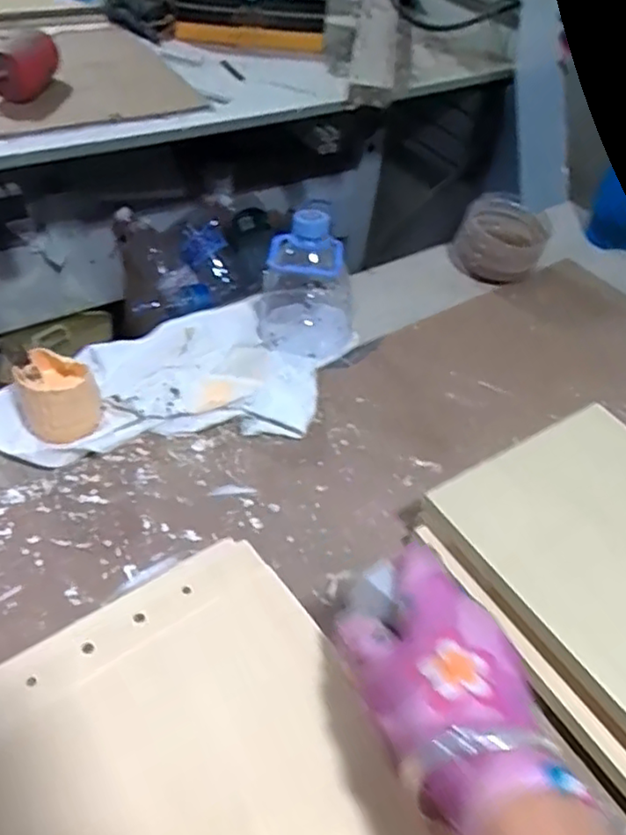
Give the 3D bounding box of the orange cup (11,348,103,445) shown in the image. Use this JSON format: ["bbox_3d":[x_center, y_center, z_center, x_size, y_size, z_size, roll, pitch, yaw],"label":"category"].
[{"bbox_3d":[-0.208,-0.018,0.532,0.059,0.061,0.068,-21,52,-26],"label":"orange cup"}]

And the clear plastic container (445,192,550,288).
[{"bbox_3d":[0.228,-0.220,0.789,0.102,0.073,0.098,21,47,12],"label":"clear plastic container"}]

